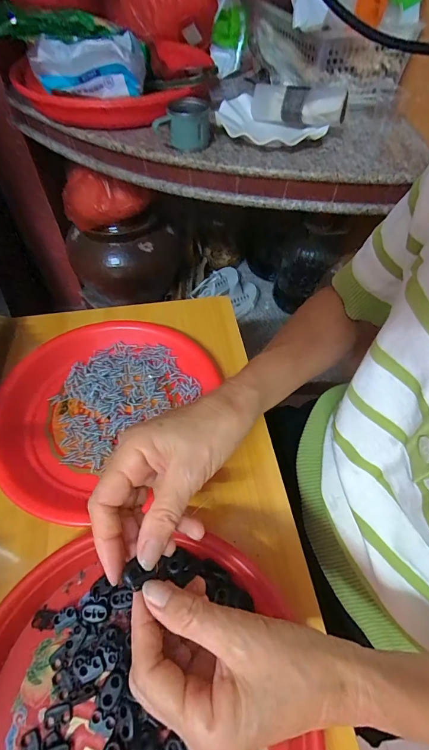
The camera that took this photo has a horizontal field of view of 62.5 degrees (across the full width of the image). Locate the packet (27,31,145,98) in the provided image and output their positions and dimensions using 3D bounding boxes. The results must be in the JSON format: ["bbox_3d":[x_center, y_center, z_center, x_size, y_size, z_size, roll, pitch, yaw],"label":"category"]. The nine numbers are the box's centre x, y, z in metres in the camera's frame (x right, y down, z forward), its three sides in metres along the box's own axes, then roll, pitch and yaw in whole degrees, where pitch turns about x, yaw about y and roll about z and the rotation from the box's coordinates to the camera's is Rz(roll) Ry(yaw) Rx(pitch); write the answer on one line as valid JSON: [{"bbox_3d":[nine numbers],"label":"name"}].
[{"bbox_3d":[-0.182,-0.461,0.528,0.162,0.066,0.058,-22,58,-15],"label":"packet"}]

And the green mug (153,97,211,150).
[{"bbox_3d":[-0.050,-0.381,0.538,0.084,0.045,0.063,-3,55,-3],"label":"green mug"}]

